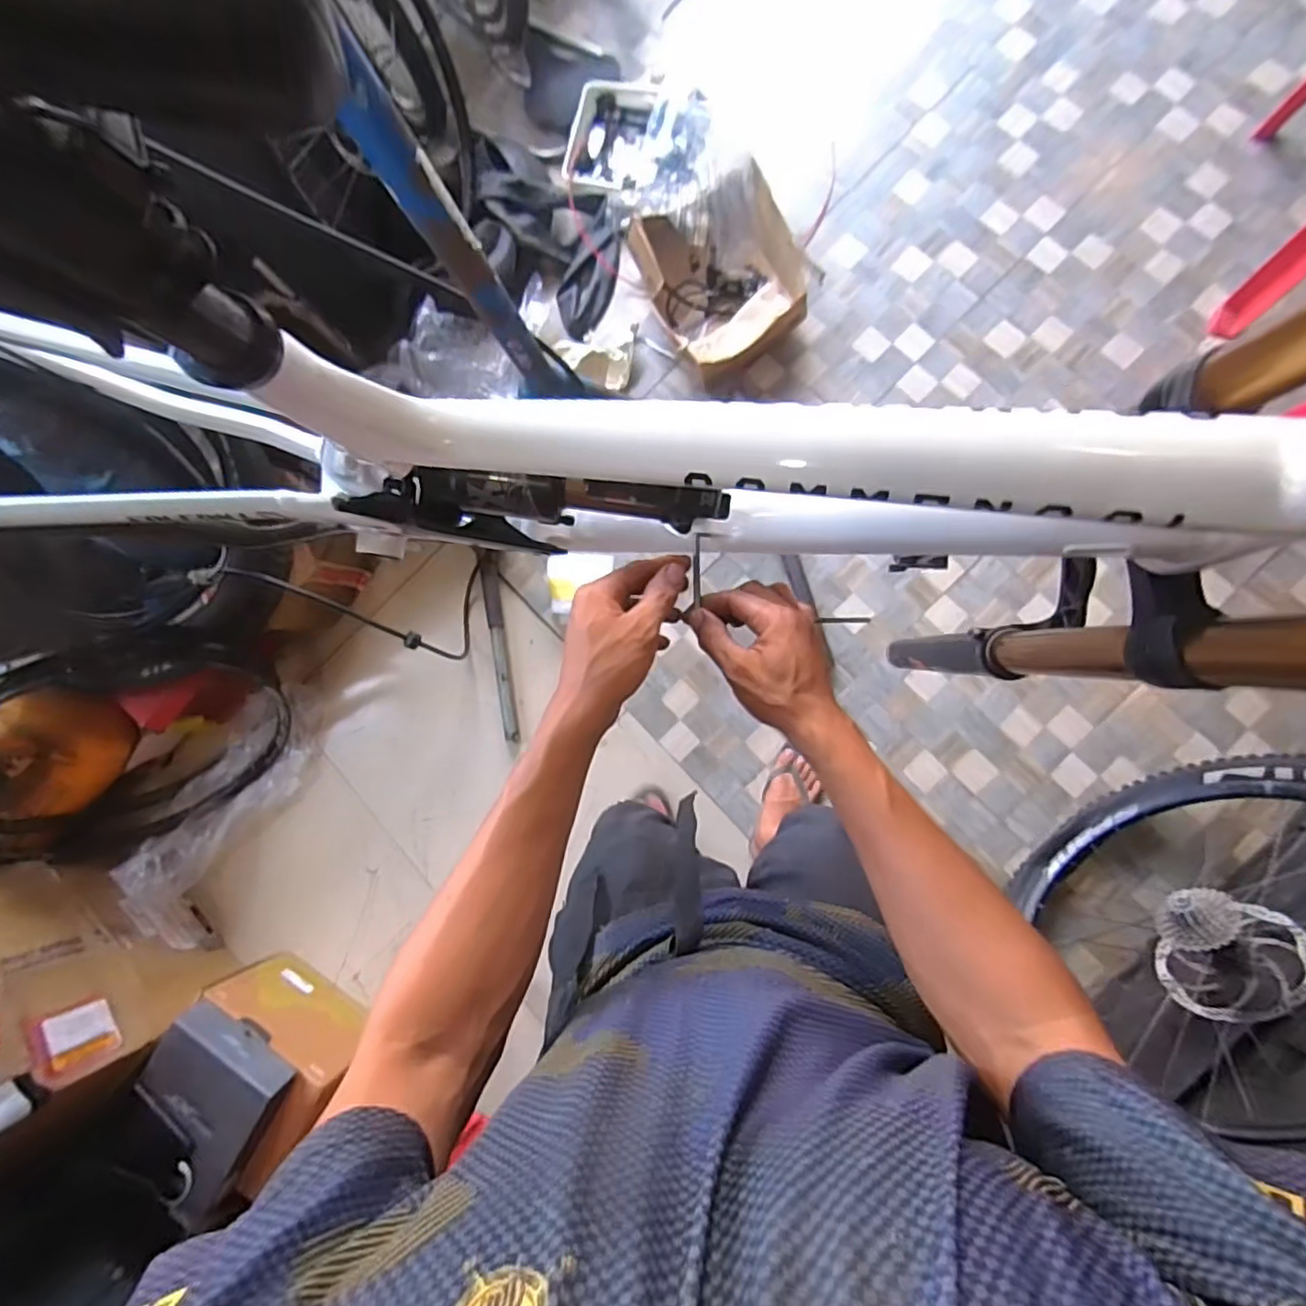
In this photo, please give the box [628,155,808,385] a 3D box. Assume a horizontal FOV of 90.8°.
[{"bbox_3d":[0.158,-0.822,1.410,0.323,0.166,0.356,-26,81,4],"label":"box"}]

